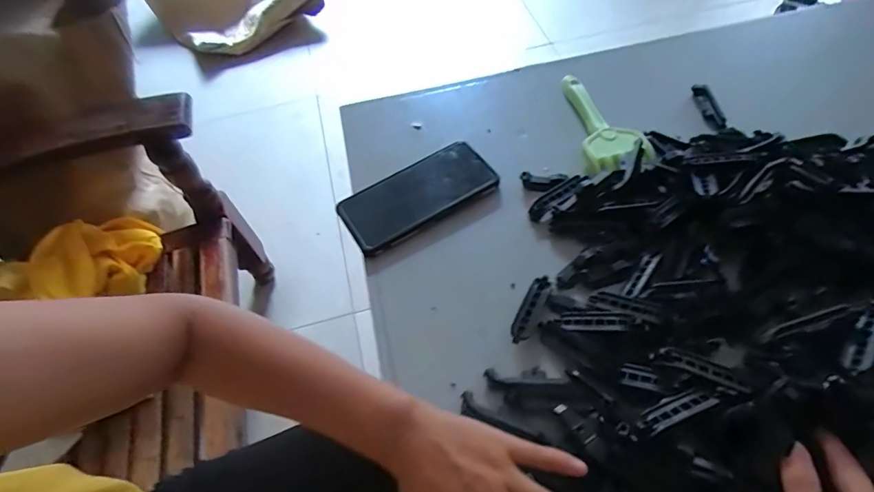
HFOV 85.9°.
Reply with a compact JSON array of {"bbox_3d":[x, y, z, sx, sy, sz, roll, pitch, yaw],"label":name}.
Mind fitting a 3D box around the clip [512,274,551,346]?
[{"bbox_3d":[0.085,0.056,0.425,0.016,0.011,0.072,21,61,18],"label":"clip"}]

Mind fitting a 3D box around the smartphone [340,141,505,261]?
[{"bbox_3d":[-0.021,-0.058,0.511,0.166,0.012,0.083,-27,59,-12],"label":"smartphone"}]

